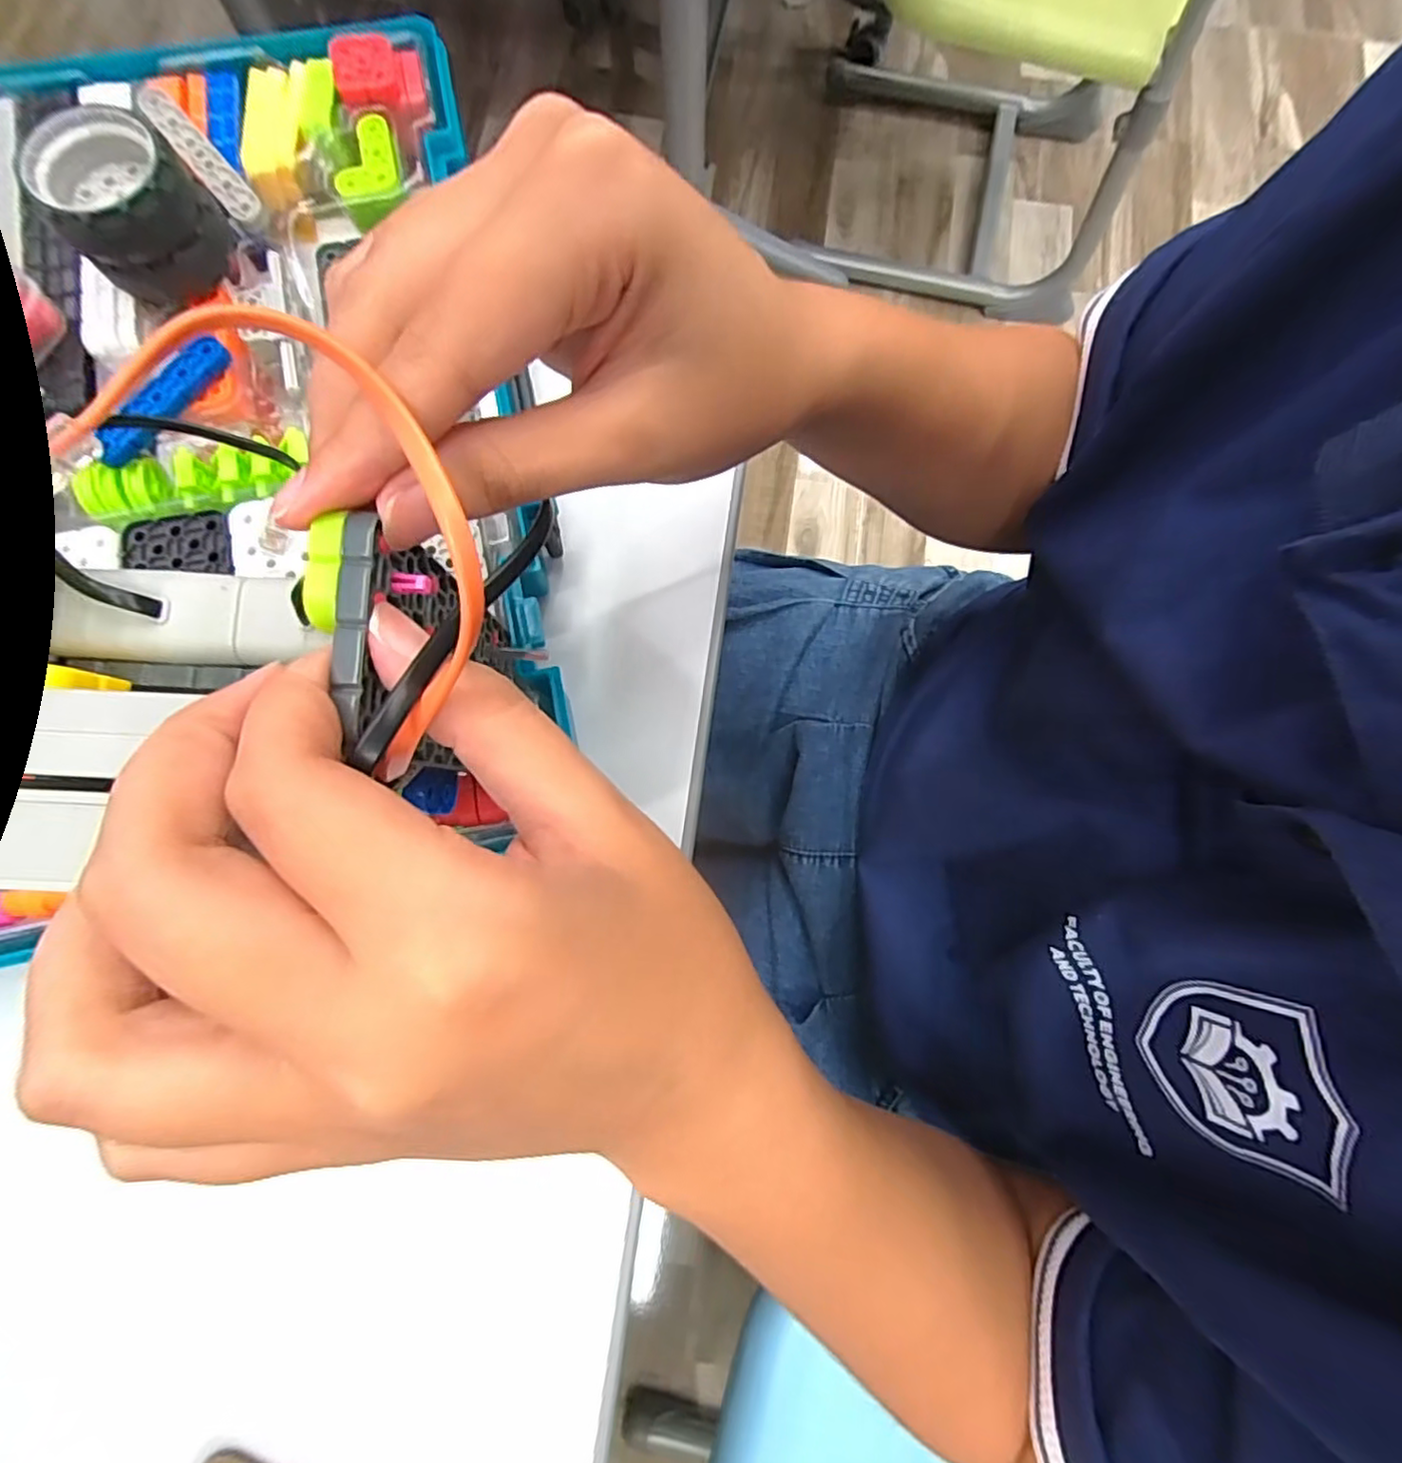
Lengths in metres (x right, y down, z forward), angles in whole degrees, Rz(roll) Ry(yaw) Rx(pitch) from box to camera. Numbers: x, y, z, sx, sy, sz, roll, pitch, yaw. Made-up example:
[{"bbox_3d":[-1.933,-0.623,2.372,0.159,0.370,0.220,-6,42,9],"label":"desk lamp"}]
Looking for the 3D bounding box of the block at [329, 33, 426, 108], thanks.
[{"bbox_3d":[-0.136,-0.276,0.267,0.034,0.011,0.024,-14,80,-3],"label":"block"}]

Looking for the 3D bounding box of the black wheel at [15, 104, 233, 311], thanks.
[{"bbox_3d":[-0.203,-0.187,0.231,0.045,0.038,0.045,0,79,-1],"label":"black wheel"}]

